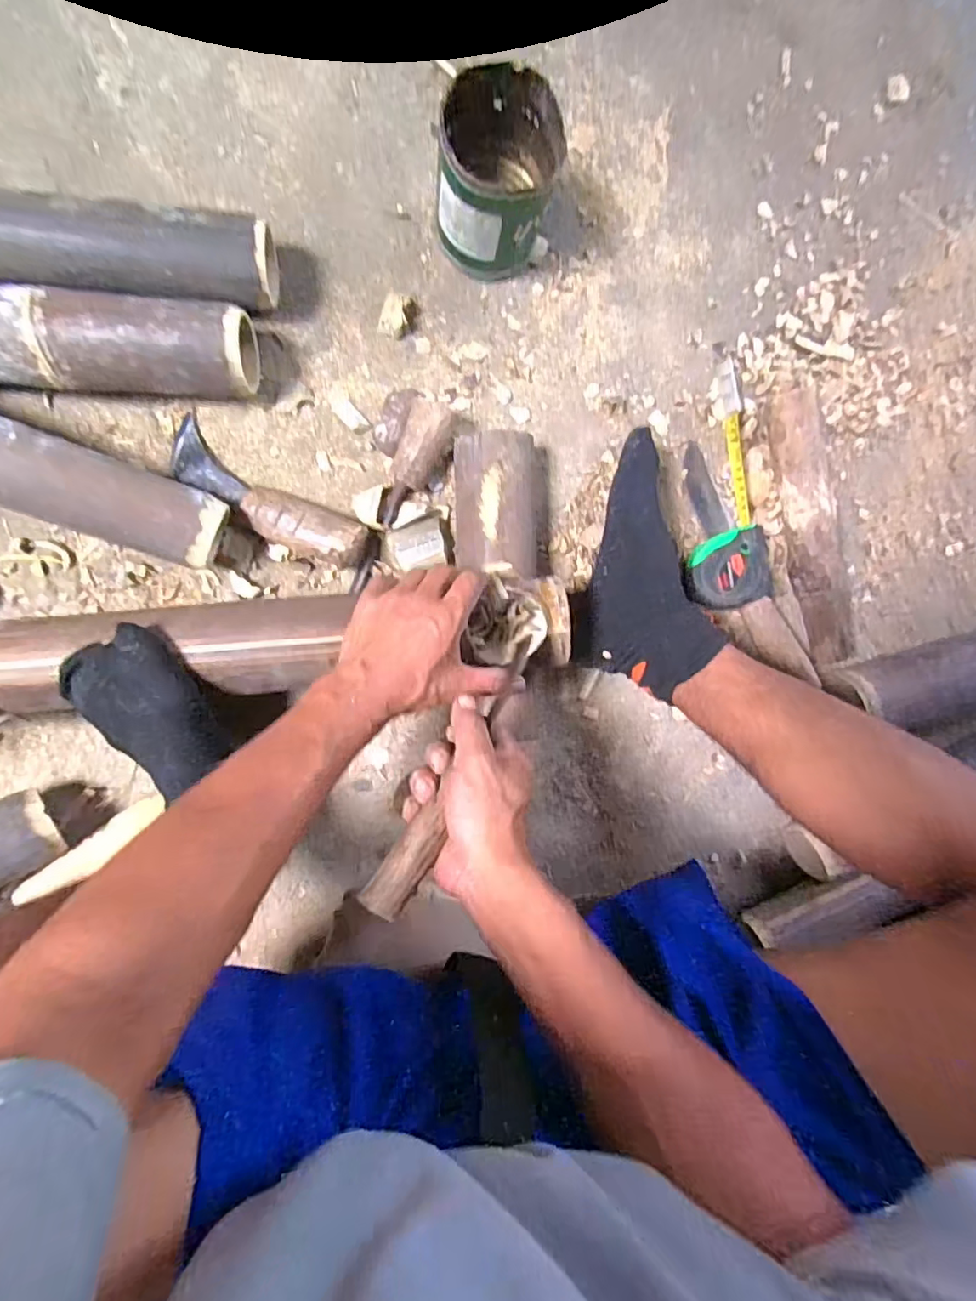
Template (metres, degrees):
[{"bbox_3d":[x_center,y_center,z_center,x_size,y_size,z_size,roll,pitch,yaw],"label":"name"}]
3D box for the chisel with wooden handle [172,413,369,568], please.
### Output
[{"bbox_3d":[-0.206,-0.139,0.529,0.199,0.045,0.057,31,90,-11],"label":"chisel with wooden handle"}]

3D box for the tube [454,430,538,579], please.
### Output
[{"bbox_3d":[0.008,-0.137,0.559,0.081,0.063,0.133,-2,95,-9],"label":"tube"}]

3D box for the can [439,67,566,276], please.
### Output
[{"bbox_3d":[0.007,-0.405,0.502,0.094,0.125,0.103,-1,95,-9],"label":"can"}]

